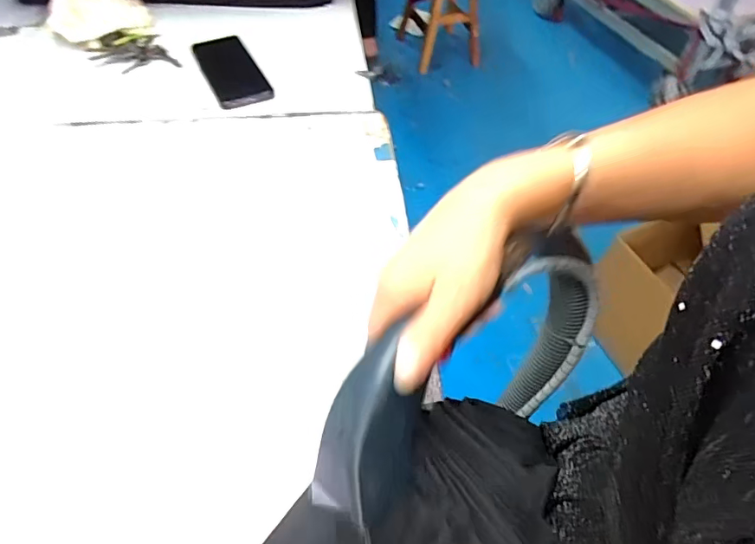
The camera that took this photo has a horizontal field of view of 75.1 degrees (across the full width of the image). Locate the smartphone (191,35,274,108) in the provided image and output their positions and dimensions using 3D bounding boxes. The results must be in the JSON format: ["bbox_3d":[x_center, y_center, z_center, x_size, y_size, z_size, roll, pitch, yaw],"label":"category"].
[{"bbox_3d":[-0.206,-0.285,0.685,0.072,0.011,0.162,-21,57,-17],"label":"smartphone"}]

